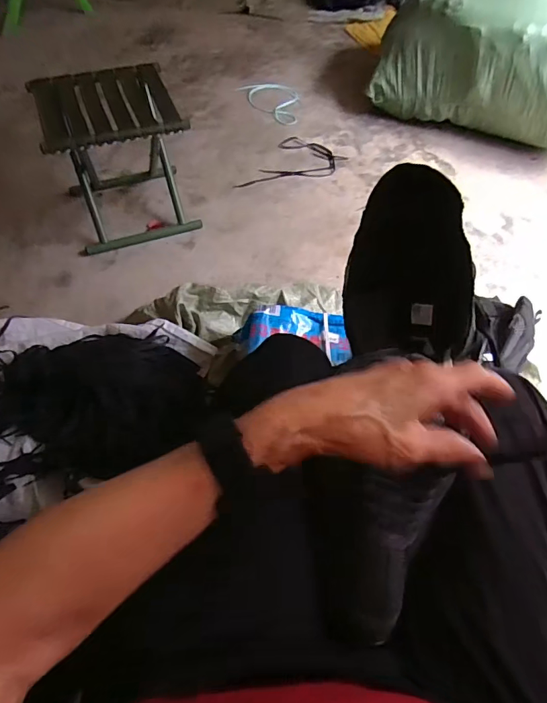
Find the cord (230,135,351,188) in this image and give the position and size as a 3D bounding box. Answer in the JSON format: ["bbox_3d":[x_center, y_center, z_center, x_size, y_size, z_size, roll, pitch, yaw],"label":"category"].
[{"bbox_3d":[0.040,-0.595,1.356,0.353,0.026,0.180,-11,59,-9],"label":"cord"}]

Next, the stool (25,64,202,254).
[{"bbox_3d":[-0.373,-0.466,1.082,0.284,0.317,0.252,-17,60,-13],"label":"stool"}]

